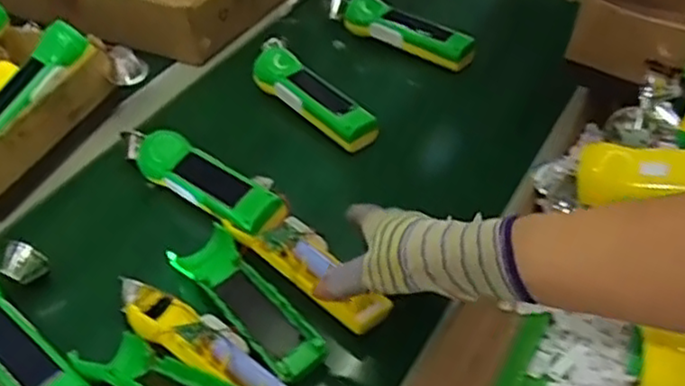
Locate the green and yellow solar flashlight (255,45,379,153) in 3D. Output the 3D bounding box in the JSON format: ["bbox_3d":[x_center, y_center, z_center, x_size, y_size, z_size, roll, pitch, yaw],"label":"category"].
[{"bbox_3d":[-0.035,-0.108,0.753,0.051,0.039,0.188,-31,47,-26],"label":"green and yellow solar flashlight"}]

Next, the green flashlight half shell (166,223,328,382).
[{"bbox_3d":[-0.075,0.089,0.548,0.048,0.023,0.160,-30,46,-25],"label":"green flashlight half shell"}]

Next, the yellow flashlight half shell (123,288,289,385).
[{"bbox_3d":[-0.090,0.118,0.503,0.171,0.030,0.047,25,49,31],"label":"yellow flashlight half shell"}]

